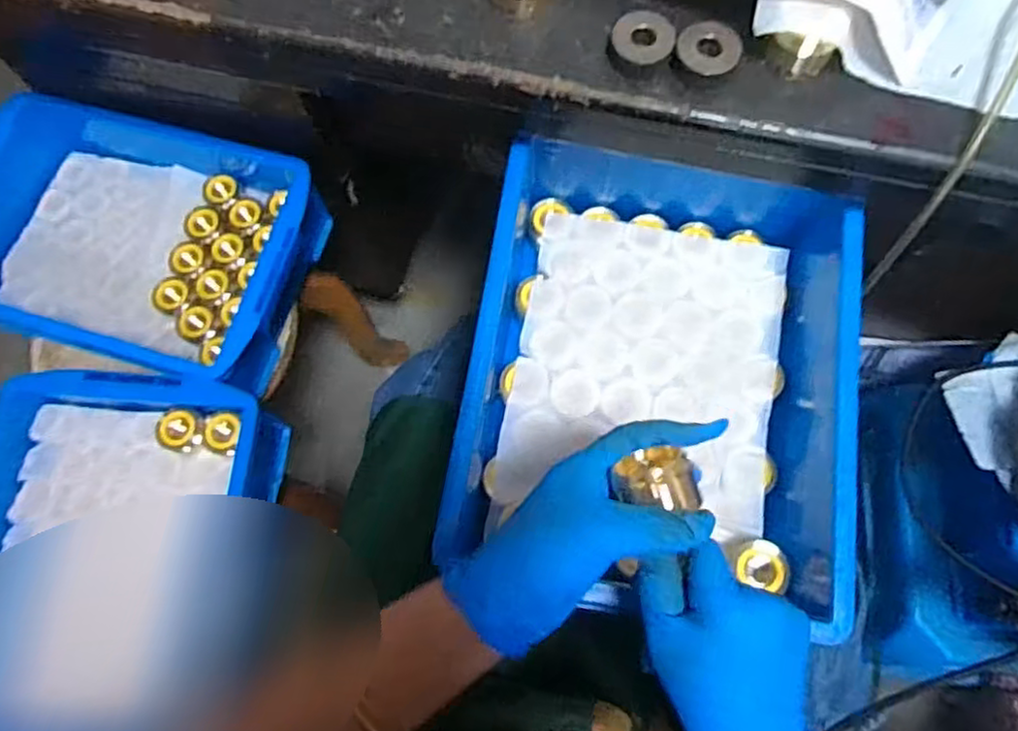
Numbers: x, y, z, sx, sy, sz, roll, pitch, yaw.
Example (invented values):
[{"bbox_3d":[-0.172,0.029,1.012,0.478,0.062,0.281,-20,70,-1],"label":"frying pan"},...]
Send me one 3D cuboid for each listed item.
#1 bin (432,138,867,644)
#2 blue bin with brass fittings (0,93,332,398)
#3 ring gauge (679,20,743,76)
[{"bbox_3d":[0.107,-0.011,0.512,0.275,0.109,0.354,7,74,4],"label":"bin"},{"bbox_3d":[-0.379,-0.131,0.705,0.342,0.103,0.246,16,75,6],"label":"blue bin with brass fittings"},{"bbox_3d":[0.126,-0.198,0.426,0.038,0.015,0.030,23,76,8],"label":"ring gauge"}]

